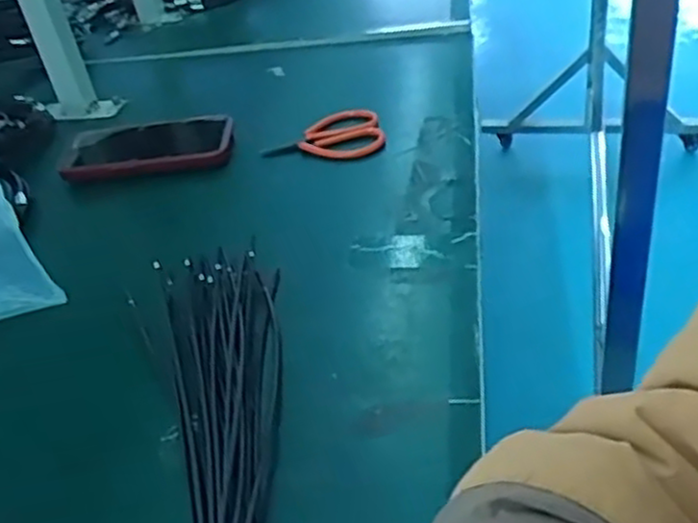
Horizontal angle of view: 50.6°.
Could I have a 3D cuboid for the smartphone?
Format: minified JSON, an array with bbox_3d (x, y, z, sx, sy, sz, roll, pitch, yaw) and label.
[{"bbox_3d":[-0.208,-0.114,0.744,0.180,0.014,0.089,-9,38,2],"label":"smartphone"}]

